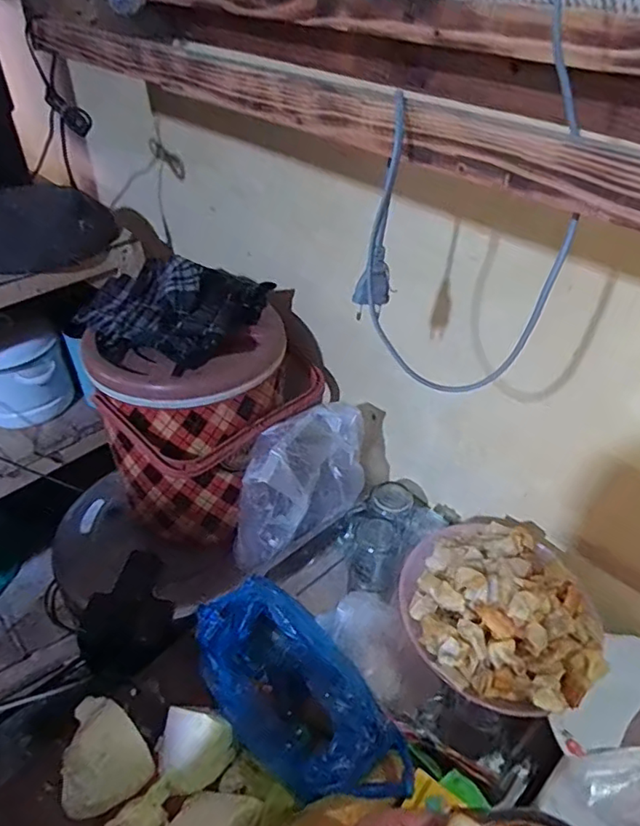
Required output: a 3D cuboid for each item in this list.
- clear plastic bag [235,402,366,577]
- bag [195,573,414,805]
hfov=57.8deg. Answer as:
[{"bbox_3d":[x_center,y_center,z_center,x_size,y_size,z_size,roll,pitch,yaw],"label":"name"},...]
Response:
[{"bbox_3d":[-0.034,0.096,0.806,0.204,0.162,0.090,-24,47,-28],"label":"clear plastic bag"},{"bbox_3d":[-0.030,0.314,0.631,0.134,0.115,0.239,-20,46,-25],"label":"bag"}]

